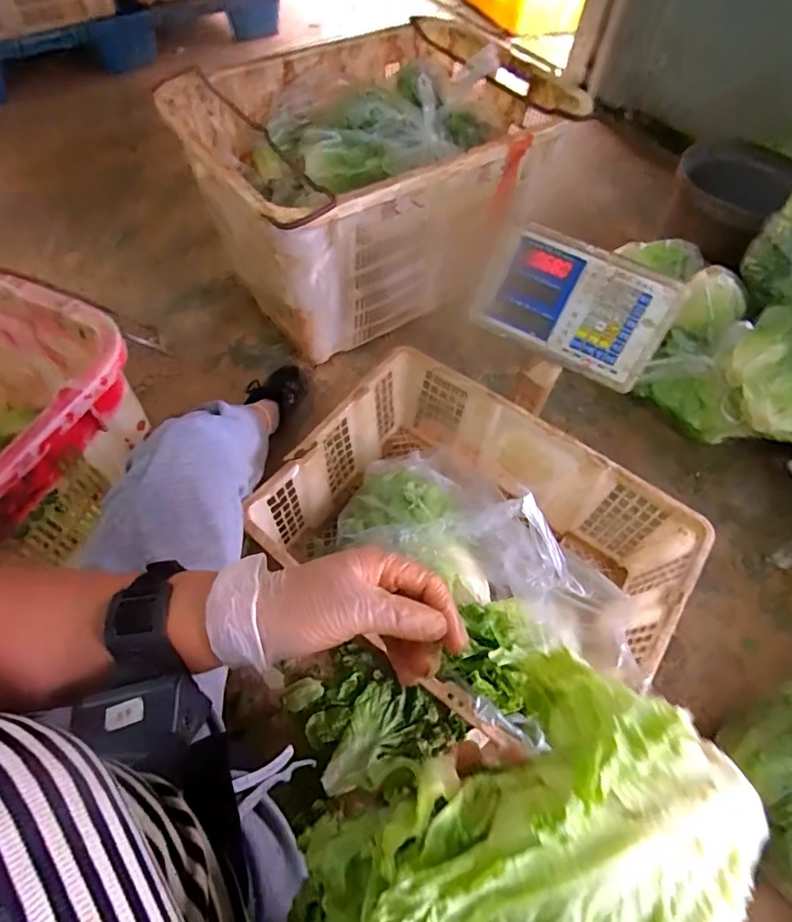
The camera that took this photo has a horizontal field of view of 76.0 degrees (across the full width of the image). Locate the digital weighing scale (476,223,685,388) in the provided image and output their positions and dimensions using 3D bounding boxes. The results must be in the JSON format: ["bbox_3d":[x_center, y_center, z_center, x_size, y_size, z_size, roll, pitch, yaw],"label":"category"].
[{"bbox_3d":[0.228,-0.203,0.664,0.236,0.145,0.044,30,22,15],"label":"digital weighing scale"}]

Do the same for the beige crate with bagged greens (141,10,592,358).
[{"bbox_3d":[-0.040,-0.555,1.060,0.677,0.384,0.478,-31,65,-19],"label":"beige crate with bagged greens"}]

